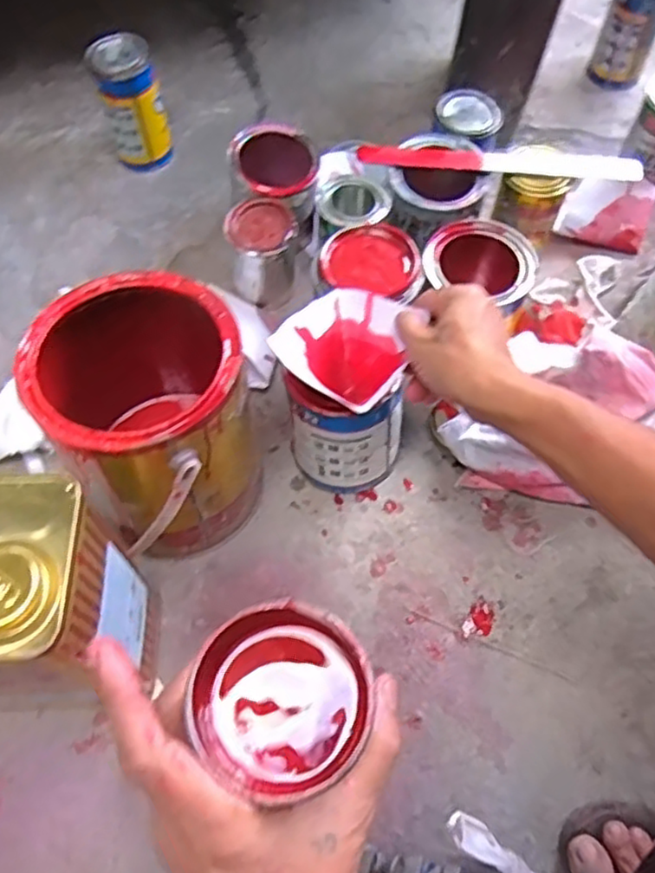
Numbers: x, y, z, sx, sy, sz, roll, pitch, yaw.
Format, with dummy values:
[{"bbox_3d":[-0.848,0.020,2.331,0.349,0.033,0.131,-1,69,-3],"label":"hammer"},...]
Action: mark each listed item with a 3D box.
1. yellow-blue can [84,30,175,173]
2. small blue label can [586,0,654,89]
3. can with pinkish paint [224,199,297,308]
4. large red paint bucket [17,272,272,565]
[{"bbox_3d":[-0.231,-0.393,0.819,0.069,0.136,0.075,0,66,-1],"label":"yellow-blue can"},{"bbox_3d":[0.399,-0.537,0.905,0.073,0.139,0.059,23,67,9],"label":"small blue label can"},{"bbox_3d":[-0.070,-0.200,0.754,0.068,0.102,0.069,0,66,-1],"label":"can with pinkish paint"},{"bbox_3d":[-0.145,-0.015,0.598,0.153,0.215,0.190,-30,70,-13],"label":"large red paint bucket"}]

